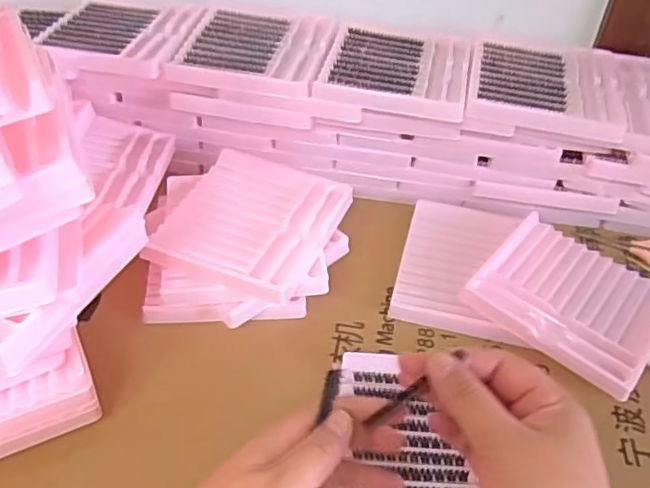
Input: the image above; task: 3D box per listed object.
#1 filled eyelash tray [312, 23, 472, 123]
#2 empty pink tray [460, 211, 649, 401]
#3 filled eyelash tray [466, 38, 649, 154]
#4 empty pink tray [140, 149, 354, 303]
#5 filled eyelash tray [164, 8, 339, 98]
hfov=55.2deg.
[{"bbox_3d":[0.069,-0.168,0.588,0.131,0.016,0.147,10,44,8],"label":"filled eyelash tray"},{"bbox_3d":[0.205,0.044,0.516,0.141,0.022,0.140,30,50,26],"label":"empty pink tray"},{"bbox_3d":[0.225,-0.146,0.575,0.177,0.020,0.146,11,47,7],"label":"filled eyelash tray"},{"bbox_3d":[-0.061,-0.022,0.529,0.131,0.013,0.144,18,46,16],"label":"empty pink tray"},{"bbox_3d":[-0.064,-0.188,0.594,0.133,0.013,0.135,8,44,6],"label":"filled eyelash tray"}]

